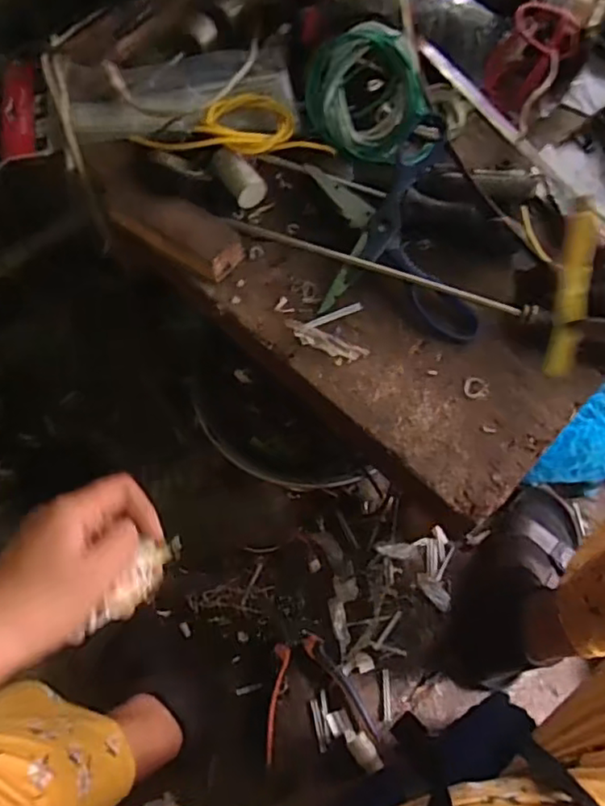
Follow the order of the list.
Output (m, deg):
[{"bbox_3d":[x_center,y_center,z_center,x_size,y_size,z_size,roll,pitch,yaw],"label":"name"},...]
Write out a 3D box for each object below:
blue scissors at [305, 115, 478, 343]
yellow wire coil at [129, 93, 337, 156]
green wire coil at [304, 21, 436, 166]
[{"bbox_3d":[0.075,-0.152,0.533,0.126,0.039,0.207,-6,70,-2],"label":"blue scissors"},{"bbox_3d":[-0.061,-0.260,0.551,0.168,0.021,0.075,-7,70,-2],"label":"yellow wire coil"},{"bbox_3d":[0.059,-0.272,0.551,0.103,0.027,0.117,-12,111,9],"label":"green wire coil"}]

